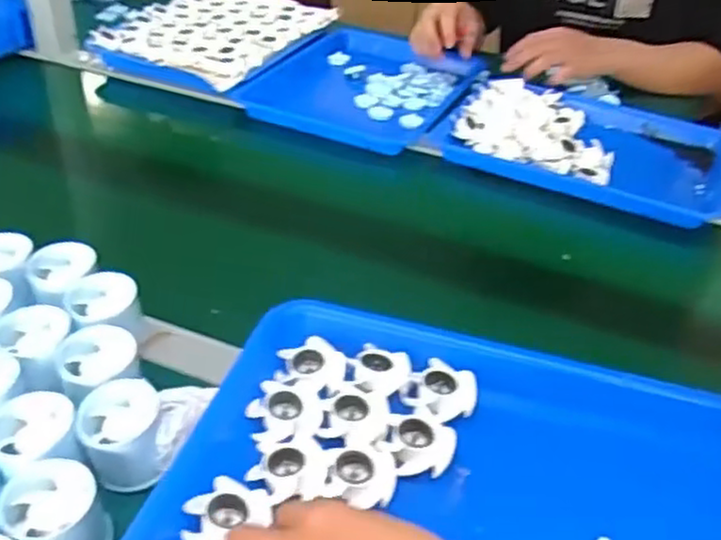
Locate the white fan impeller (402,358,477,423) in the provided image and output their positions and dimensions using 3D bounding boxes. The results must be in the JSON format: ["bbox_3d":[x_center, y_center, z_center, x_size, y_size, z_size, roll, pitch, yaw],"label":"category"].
[{"bbox_3d":[0.052,0.079,0.452,0.044,0.016,0.041,8,37,5],"label":"white fan impeller"}]

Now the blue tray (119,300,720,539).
[{"bbox_3d":[0.066,0.130,0.388,0.336,0.041,0.263,14,38,13],"label":"blue tray"}]

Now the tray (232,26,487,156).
[{"bbox_3d":[0.014,-0.261,1.000,0.247,0.029,0.335,17,39,17],"label":"tray"}]

